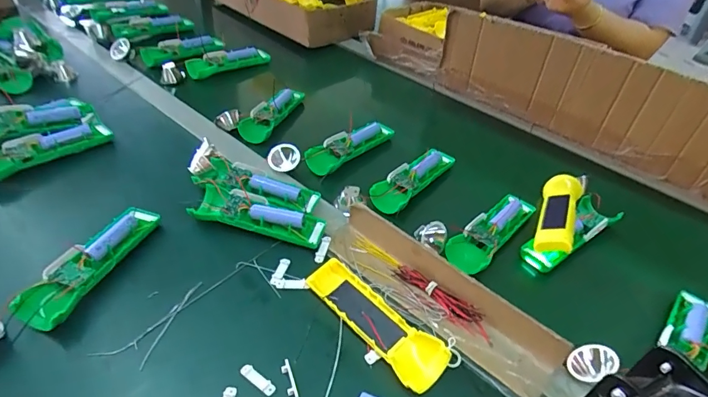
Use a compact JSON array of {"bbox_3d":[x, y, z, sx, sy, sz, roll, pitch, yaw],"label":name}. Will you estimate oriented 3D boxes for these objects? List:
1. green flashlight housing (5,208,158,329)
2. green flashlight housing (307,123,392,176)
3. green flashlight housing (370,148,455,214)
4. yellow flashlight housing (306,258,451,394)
[{"bbox_3d":[-0.284,0.063,0.478,0.050,0.029,0.167,13,44,10],"label":"green flashlight housing"},{"bbox_3d":[-0.005,-0.086,0.676,0.048,0.027,0.162,31,49,25],"label":"green flashlight housing"},{"bbox_3d":[0.086,-0.031,0.628,0.047,0.025,0.162,29,48,24],"label":"green flashlight housing"},{"bbox_3d":[0.019,0.119,0.443,0.050,0.026,0.163,-29,52,-30],"label":"yellow flashlight housing"}]

